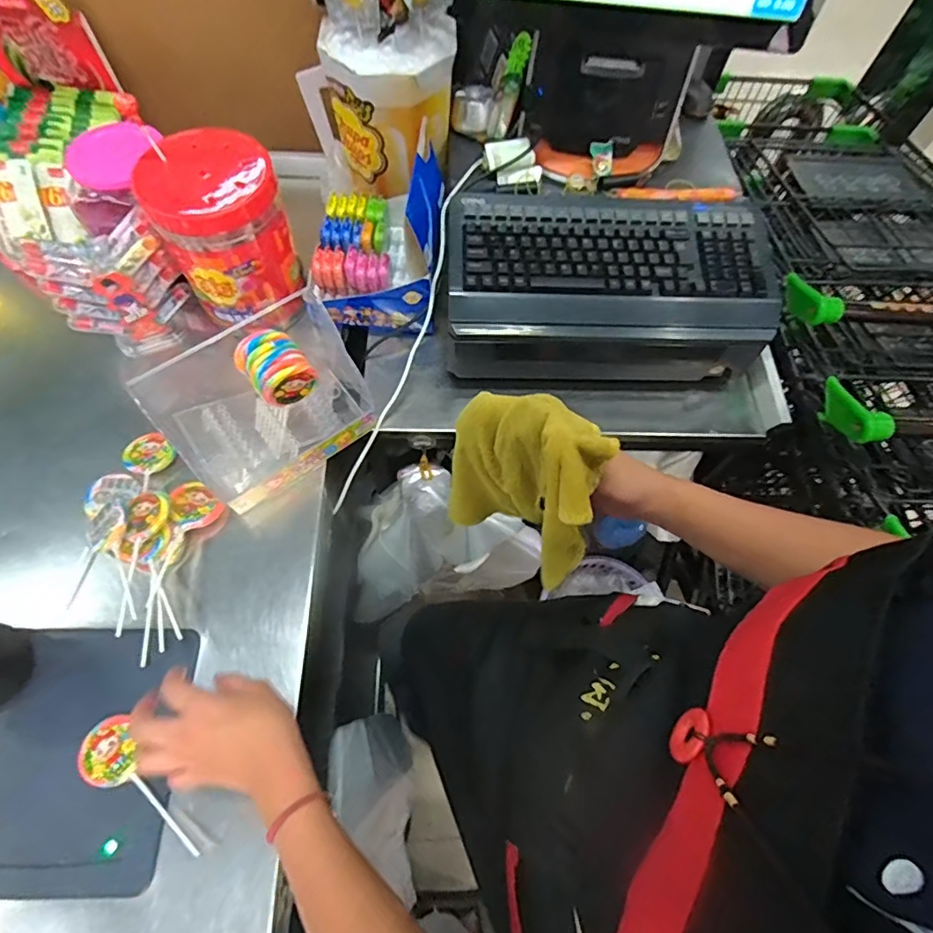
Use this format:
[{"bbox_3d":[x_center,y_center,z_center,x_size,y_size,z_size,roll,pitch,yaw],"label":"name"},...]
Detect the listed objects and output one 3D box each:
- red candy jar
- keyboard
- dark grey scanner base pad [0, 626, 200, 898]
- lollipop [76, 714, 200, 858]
[{"bbox_3d":[-0.290,-0.284,0.659,0.143,0.168,0.156,1,65,-2],"label":"red candy jar"},{"bbox_3d":[0.182,-0.251,0.667,0.403,0.060,0.198,2,65,-2],"label":"keyboard"},{"bbox_3d":[-0.383,0.276,0.516,0.193,0.017,0.228,2,65,-2],"label":"dark grey scanner base pad"},{"bbox_3d":[-0.310,0.308,0.502,0.156,0.014,0.049,39,69,13],"label":"lollipop"}]

